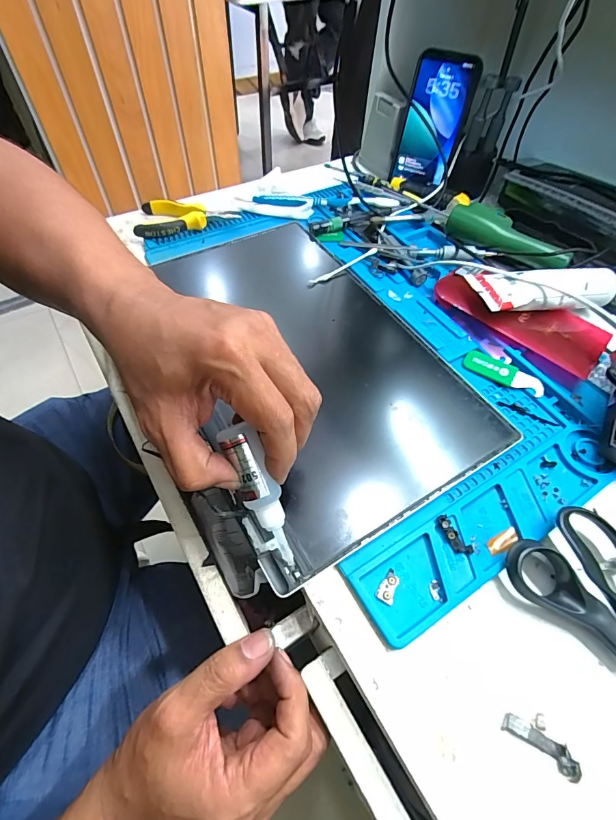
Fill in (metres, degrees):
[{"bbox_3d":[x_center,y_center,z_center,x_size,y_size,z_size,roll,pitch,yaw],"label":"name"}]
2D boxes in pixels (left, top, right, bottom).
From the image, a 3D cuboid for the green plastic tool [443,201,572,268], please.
[{"bbox_3d":[0.216,-0.190,0.430,0.037,0.024,0.129,-36,62,-17],"label":"green plastic tool"}]

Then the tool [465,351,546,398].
[{"bbox_3d":[0.177,-0.034,0.357,0.070,0.005,0.020,31,59,17],"label":"tool"}]

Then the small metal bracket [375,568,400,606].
[{"bbox_3d":[0.052,0.114,0.254,0.011,0.004,0.020,32,60,18],"label":"small metal bracket"}]

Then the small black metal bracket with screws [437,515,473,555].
[{"bbox_3d":[0.099,0.086,0.270,0.011,0.006,0.029,-28,61,-21],"label":"small black metal bracket with screws"}]

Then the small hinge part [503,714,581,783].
[{"bbox_3d":[0.128,0.179,0.215,0.040,0.005,0.018,32,59,18],"label":"small hinge part"}]

